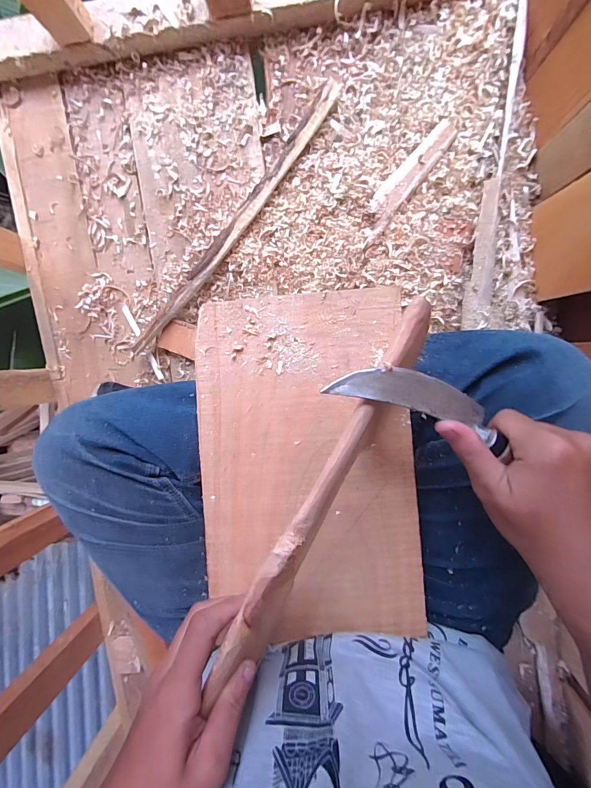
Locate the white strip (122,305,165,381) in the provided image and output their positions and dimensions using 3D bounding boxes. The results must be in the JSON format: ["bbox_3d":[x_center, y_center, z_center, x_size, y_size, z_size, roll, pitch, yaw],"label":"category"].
[{"bbox_3d":[-0.228,-0.077,0.542,0.011,0.007,0.120,-24,93,8],"label":"white strip"}]

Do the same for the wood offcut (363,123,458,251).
[{"bbox_3d":[0.139,-0.275,0.465,0.036,0.012,0.165,39,99,1],"label":"wood offcut"}]

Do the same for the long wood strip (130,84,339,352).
[{"bbox_3d":[-0.085,-0.225,0.492,0.028,0.025,0.427,41,99,0],"label":"long wood strip"}]

